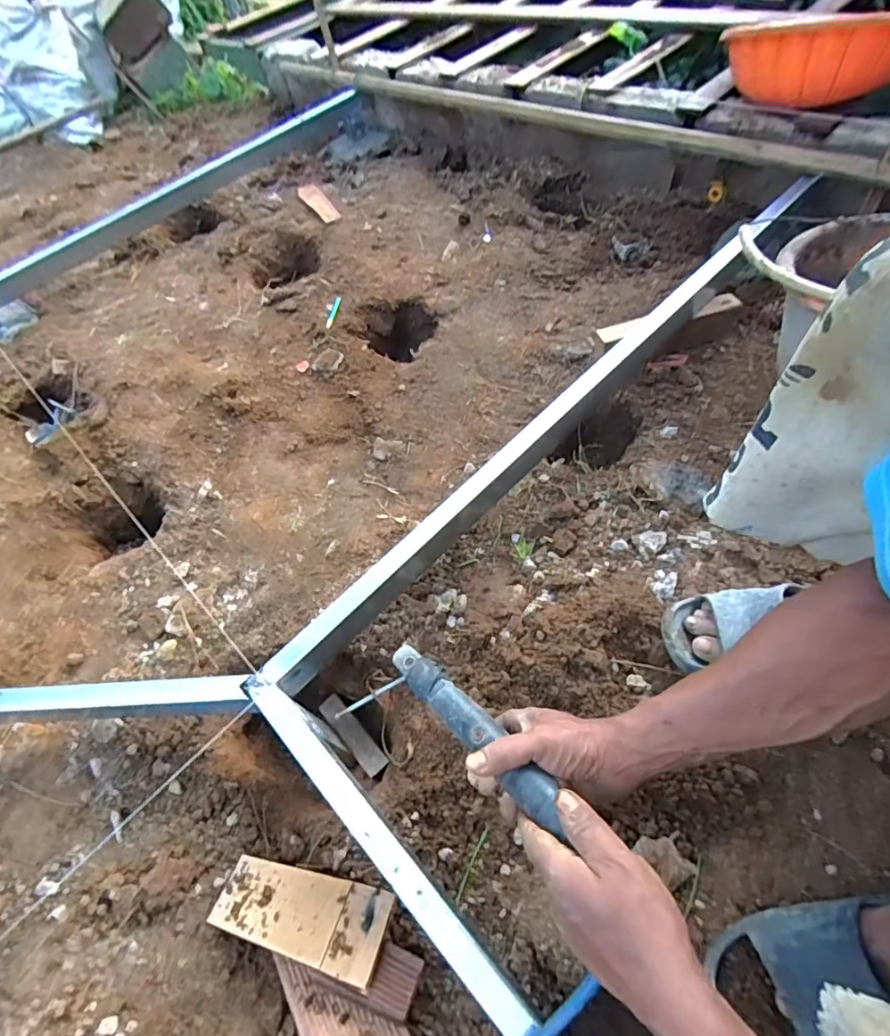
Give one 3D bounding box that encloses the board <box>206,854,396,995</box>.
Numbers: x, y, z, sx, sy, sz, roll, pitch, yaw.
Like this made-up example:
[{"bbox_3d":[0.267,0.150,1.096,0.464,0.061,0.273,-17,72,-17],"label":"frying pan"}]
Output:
[{"bbox_3d":[-0.150,0.406,0.552,0.185,0.010,0.075,5,43,21],"label":"board"}]

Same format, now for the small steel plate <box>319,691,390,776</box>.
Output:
[{"bbox_3d":[-0.132,0.307,0.760,0.032,0.011,0.130,-41,58,-18],"label":"small steel plate"}]

